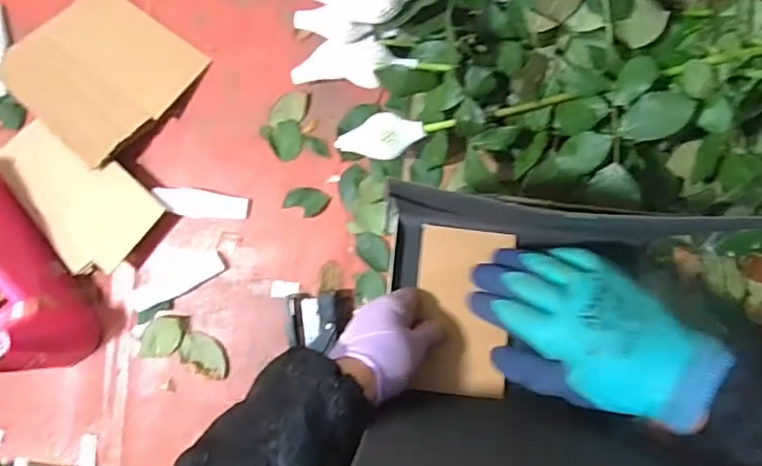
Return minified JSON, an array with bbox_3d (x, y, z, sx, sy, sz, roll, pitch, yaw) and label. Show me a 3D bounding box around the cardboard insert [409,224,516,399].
[{"bbox_3d":[0.068,0.065,0.479,0.077,0.008,0.137,6,82,-2],"label":"cardboard insert"}]

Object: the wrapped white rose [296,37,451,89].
[{"bbox_3d":[-0.017,-0.144,0.483,0.141,0.037,0.044,7,90,28],"label":"wrapped white rose"}]

